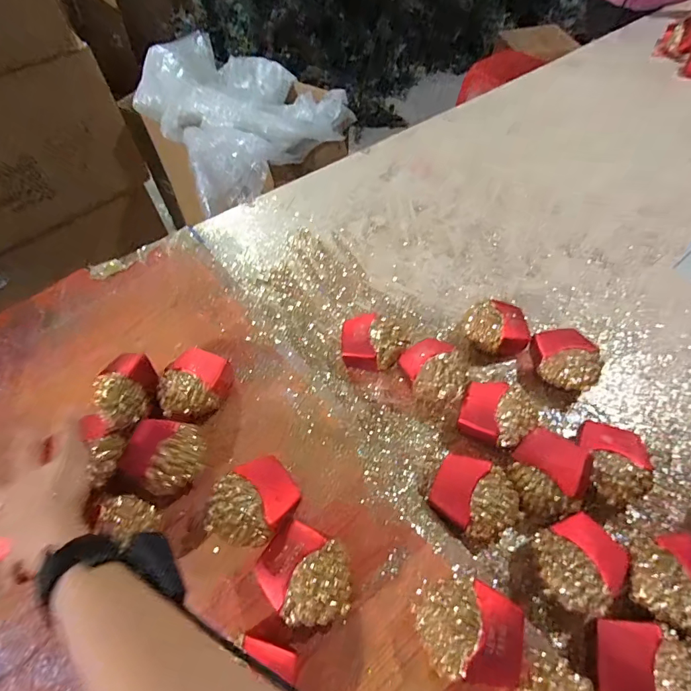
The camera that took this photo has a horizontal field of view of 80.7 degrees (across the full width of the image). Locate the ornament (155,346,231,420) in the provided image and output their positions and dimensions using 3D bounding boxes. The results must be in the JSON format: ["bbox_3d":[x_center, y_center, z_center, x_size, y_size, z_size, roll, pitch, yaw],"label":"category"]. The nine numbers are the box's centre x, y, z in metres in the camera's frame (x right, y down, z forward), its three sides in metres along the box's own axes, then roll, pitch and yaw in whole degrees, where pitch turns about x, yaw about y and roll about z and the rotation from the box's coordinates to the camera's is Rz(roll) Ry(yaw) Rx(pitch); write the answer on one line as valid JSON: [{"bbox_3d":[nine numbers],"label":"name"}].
[{"bbox_3d":[-0.175,0.048,0.474,0.067,0.039,0.084,7,57,7],"label":"ornament"}]

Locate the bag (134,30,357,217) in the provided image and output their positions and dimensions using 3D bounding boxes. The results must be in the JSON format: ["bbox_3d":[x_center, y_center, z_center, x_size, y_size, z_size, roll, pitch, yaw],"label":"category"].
[{"bbox_3d":[-0.283,-0.671,1.178,0.503,0.252,0.477,-36,62,-19],"label":"bag"}]

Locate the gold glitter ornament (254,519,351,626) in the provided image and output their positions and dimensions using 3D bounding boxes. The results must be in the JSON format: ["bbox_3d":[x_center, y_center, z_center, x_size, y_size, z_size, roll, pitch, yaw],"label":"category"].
[{"bbox_3d":[-0.033,0.205,0.362,0.067,0.040,0.082,-40,64,-21],"label":"gold glitter ornament"}]

